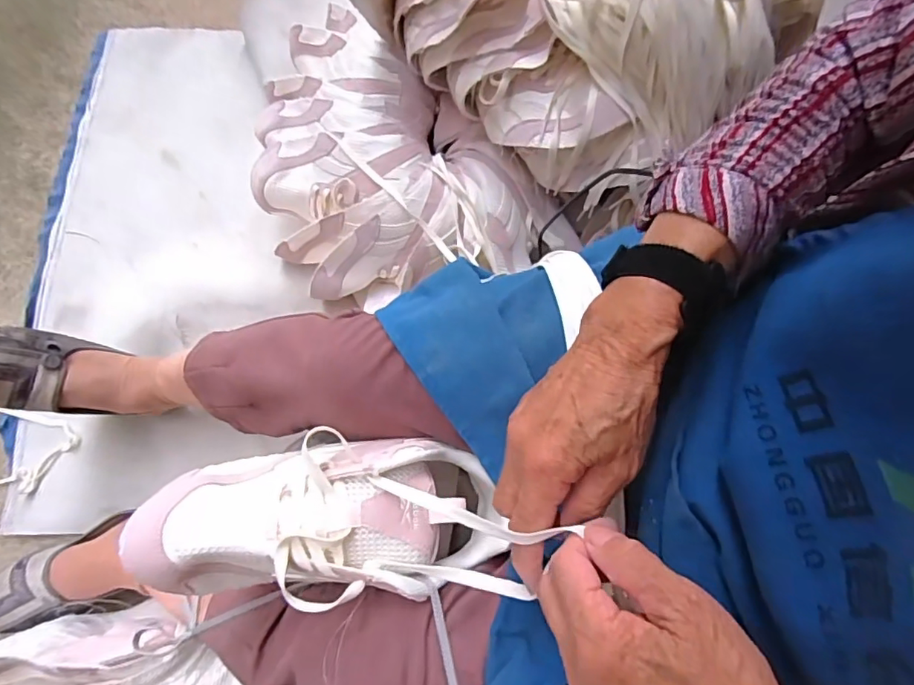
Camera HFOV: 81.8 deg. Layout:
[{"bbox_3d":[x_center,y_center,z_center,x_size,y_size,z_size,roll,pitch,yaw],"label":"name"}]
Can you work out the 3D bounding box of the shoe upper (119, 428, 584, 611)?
[{"bbox_3d":[-0.086,0.115,0.350,0.233,0.062,0.100,-2,75,0],"label":"shoe upper"}]

